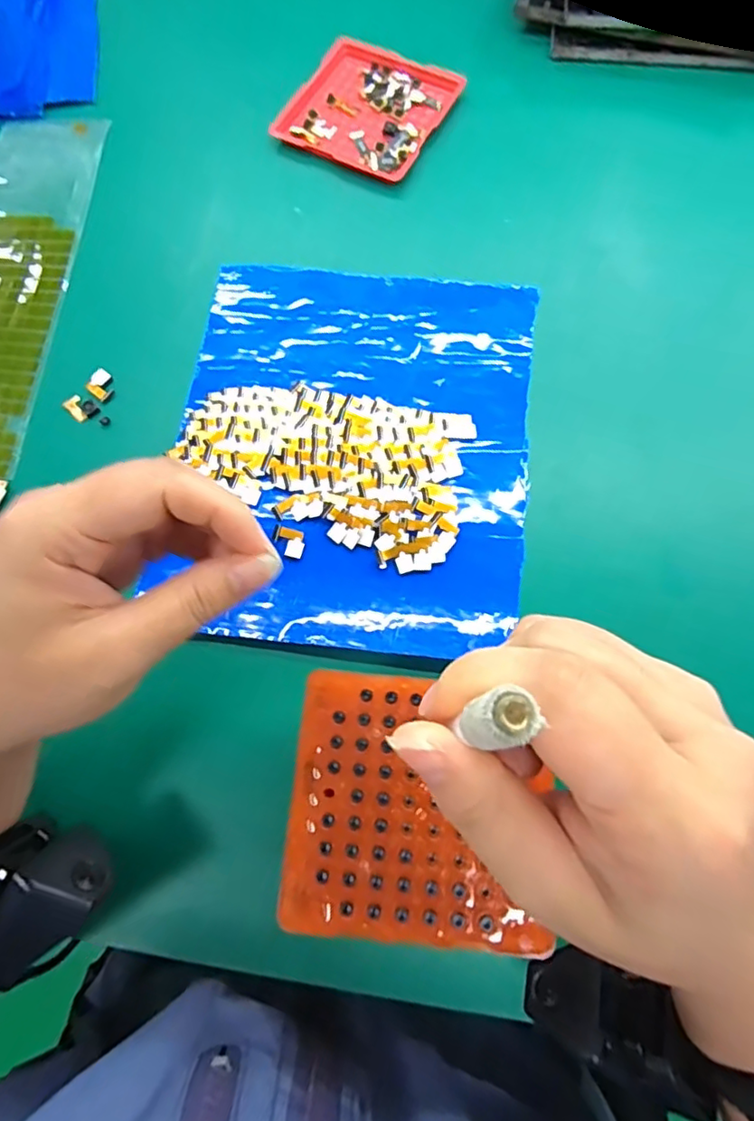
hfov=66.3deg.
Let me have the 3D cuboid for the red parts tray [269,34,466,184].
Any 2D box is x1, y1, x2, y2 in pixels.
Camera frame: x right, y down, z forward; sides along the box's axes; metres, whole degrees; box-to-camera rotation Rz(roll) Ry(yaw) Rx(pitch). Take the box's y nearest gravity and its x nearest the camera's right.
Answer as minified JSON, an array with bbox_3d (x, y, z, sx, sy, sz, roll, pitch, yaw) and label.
[{"bbox_3d":[-0.006,-0.308,0.392,0.100,0.011,0.101,29,76,10],"label":"red parts tray"}]

